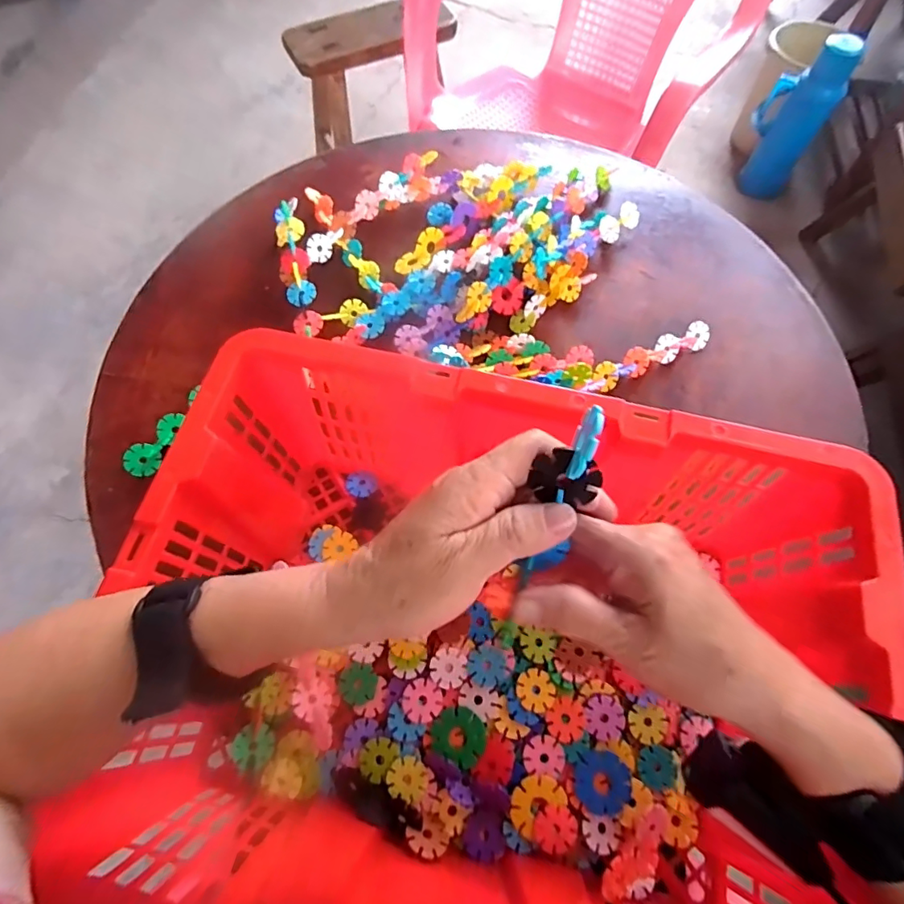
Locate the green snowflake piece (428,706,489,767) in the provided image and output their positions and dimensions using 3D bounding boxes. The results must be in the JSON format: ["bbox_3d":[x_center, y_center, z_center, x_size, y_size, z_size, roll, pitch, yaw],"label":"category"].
[{"bbox_3d":[0.006,0.222,0.391,0.042,0.004,0.039,-3,67,8],"label":"green snowflake piece"}]

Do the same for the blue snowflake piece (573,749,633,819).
[{"bbox_3d":[0.115,0.255,0.383,0.043,0.008,0.044,10,80,10],"label":"blue snowflake piece"}]

